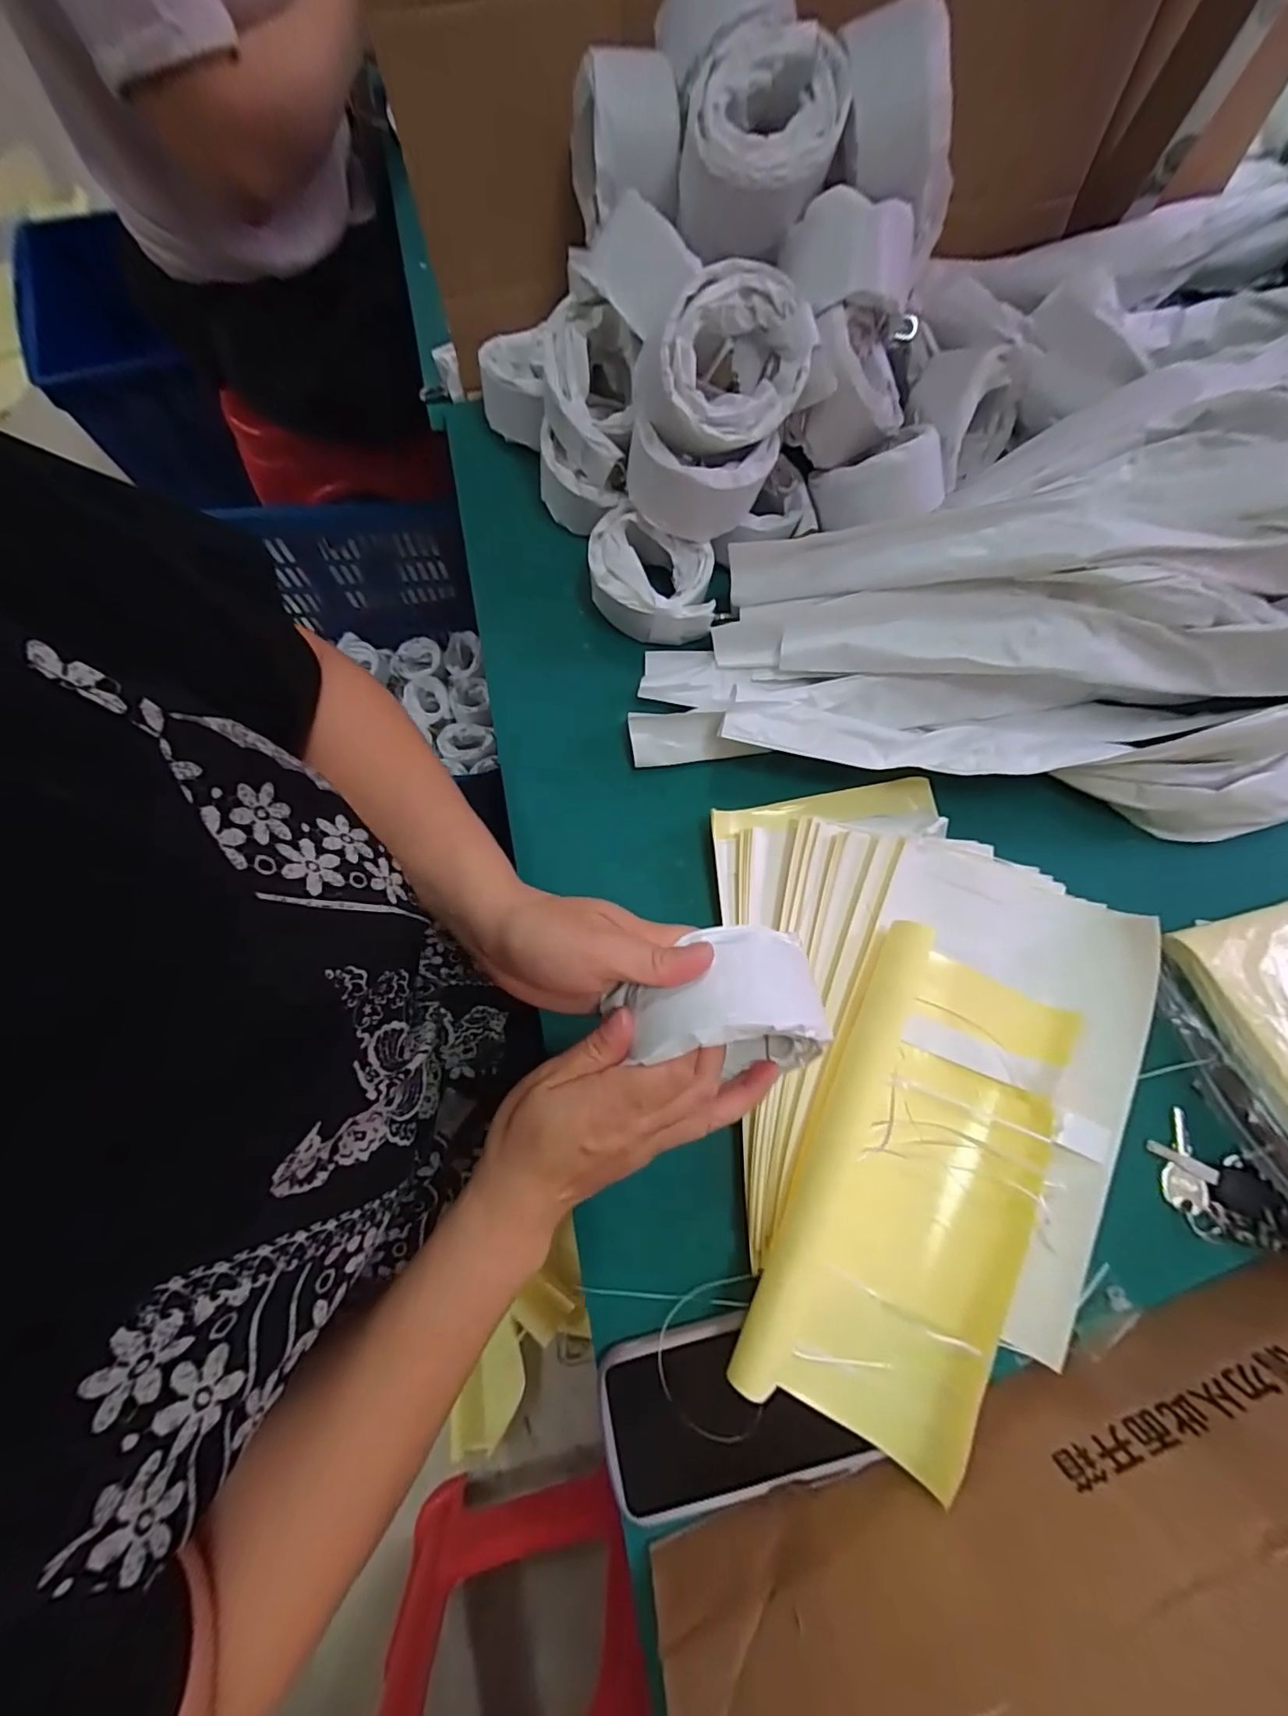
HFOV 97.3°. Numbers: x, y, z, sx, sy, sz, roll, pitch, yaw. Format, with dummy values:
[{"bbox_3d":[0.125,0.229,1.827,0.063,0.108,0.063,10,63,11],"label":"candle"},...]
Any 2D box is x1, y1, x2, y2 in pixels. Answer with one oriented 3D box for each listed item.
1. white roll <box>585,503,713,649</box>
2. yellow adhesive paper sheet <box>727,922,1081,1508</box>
[{"bbox_3d":[0.005,-0.219,0.443,0.096,0.048,0.086,3,75,-1],"label":"white roll"},{"bbox_3d":[0.163,0.189,0.339,0.125,0.033,0.267,26,75,5],"label":"yellow adhesive paper sheet"}]

